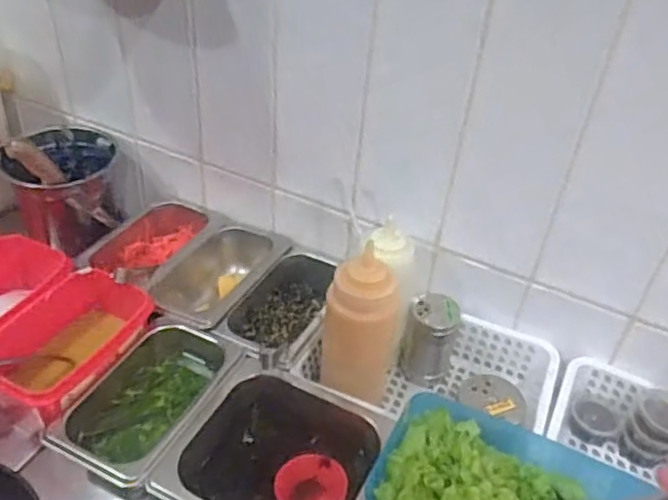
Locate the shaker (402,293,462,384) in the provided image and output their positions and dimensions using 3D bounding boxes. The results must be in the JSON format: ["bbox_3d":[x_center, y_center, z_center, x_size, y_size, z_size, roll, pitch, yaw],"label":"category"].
[{"bbox_3d":[0.104,0.091,0.705,0.051,0.095,0.059,15,41,11],"label":"shaker"}]

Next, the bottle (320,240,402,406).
[{"bbox_3d":[0.028,0.079,0.643,0.068,0.172,0.079,12,41,7],"label":"bottle"}]

